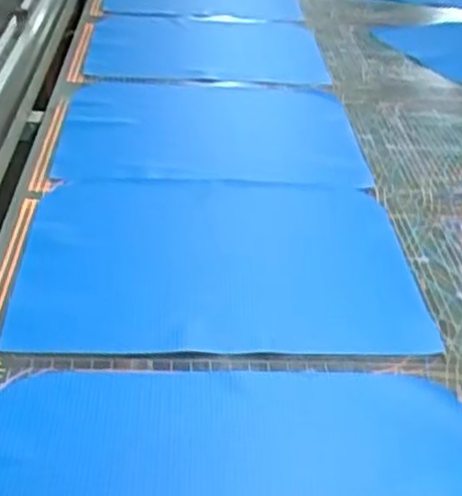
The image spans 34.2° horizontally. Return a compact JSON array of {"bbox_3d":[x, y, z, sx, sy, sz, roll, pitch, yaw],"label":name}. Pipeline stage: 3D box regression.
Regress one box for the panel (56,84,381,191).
[{"bbox_3d":[-0.045,-0.200,1.260,0.464,0.054,0.474,0,32,-5],"label":"panel"}]

